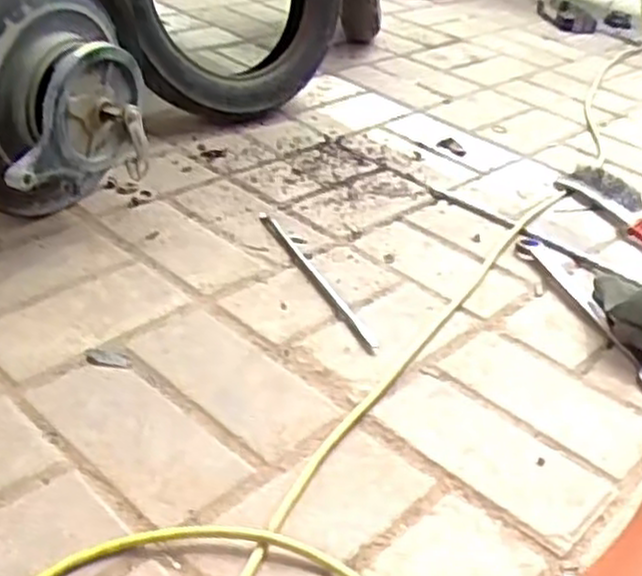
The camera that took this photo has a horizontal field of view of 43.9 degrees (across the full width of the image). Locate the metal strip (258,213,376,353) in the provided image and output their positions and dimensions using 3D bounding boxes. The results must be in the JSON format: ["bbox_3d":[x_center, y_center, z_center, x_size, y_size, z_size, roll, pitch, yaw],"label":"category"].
[{"bbox_3d":[-0.009,-0.014,0.848,0.017,0.006,0.277,-11,37,-25],"label":"metal strip"}]

